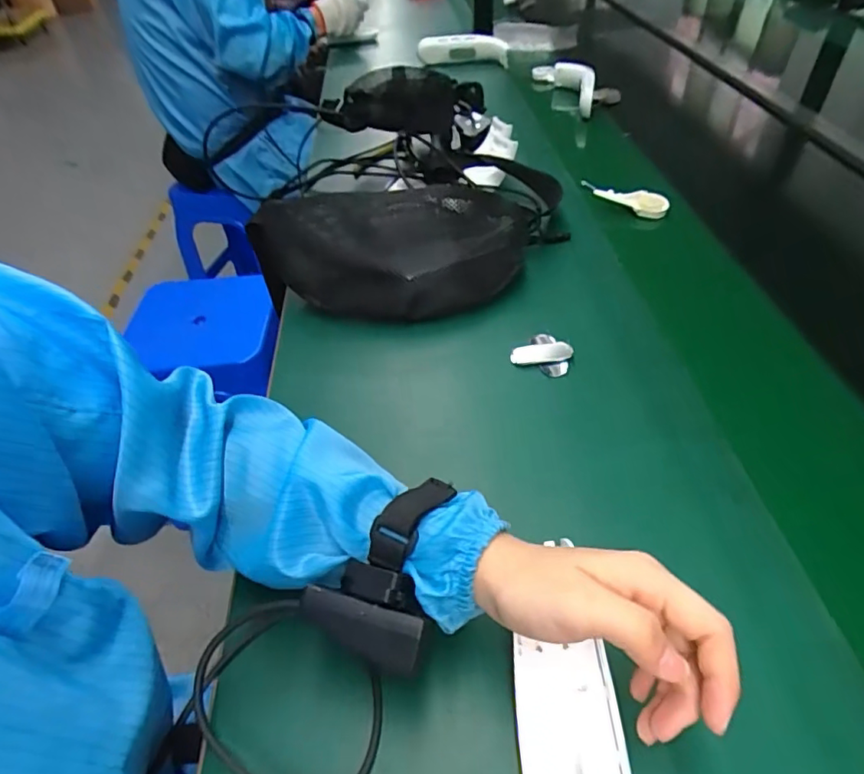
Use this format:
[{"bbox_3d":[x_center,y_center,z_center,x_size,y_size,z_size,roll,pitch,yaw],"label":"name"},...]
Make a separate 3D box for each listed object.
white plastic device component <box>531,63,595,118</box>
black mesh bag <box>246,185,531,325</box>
[{"bbox_3d":[0.254,-0.573,1.026,0.045,0.071,0.213,-24,49,-16],"label":"white plastic device component"},{"bbox_3d":[-0.038,-0.146,0.590,0.310,0.094,0.147,-9,46,-3],"label":"black mesh bag"}]

